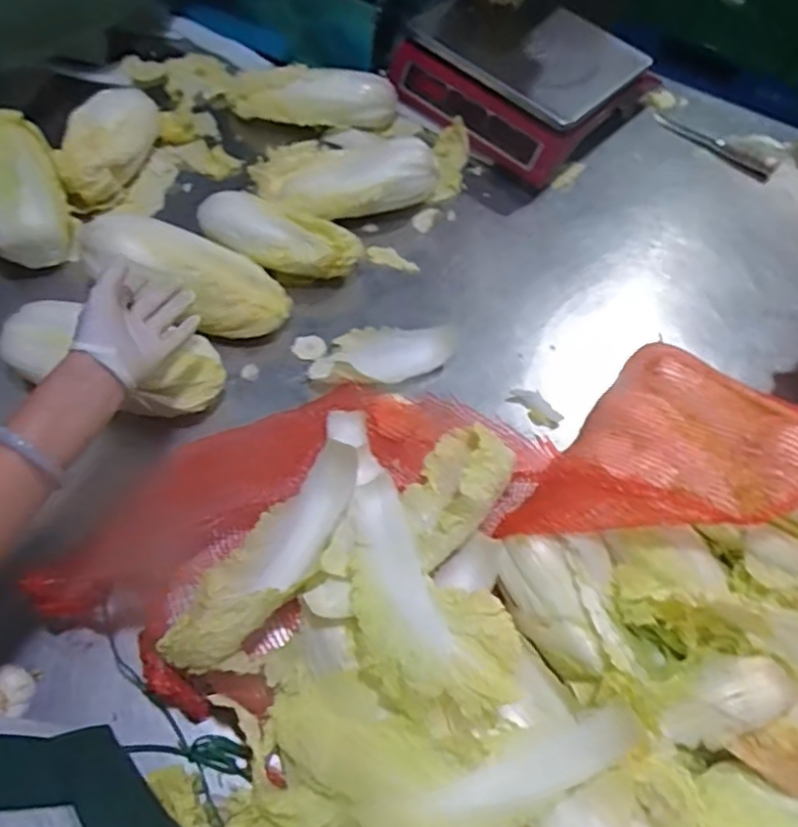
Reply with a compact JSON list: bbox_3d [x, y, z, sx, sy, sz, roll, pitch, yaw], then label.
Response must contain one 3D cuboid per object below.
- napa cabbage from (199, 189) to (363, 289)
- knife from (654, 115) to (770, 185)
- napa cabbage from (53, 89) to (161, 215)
[{"bbox_3d":[-0.144,-0.205,0.818,0.180,0.078,0.081,24,61,7],"label":"napa cabbage"},{"bbox_3d":[0.479,-0.412,1.022,0.192,0.010,0.034,42,65,16],"label":"knife"},{"bbox_3d":[-0.372,-0.366,0.871,0.083,0.081,0.217,3,60,-4],"label":"napa cabbage"}]

